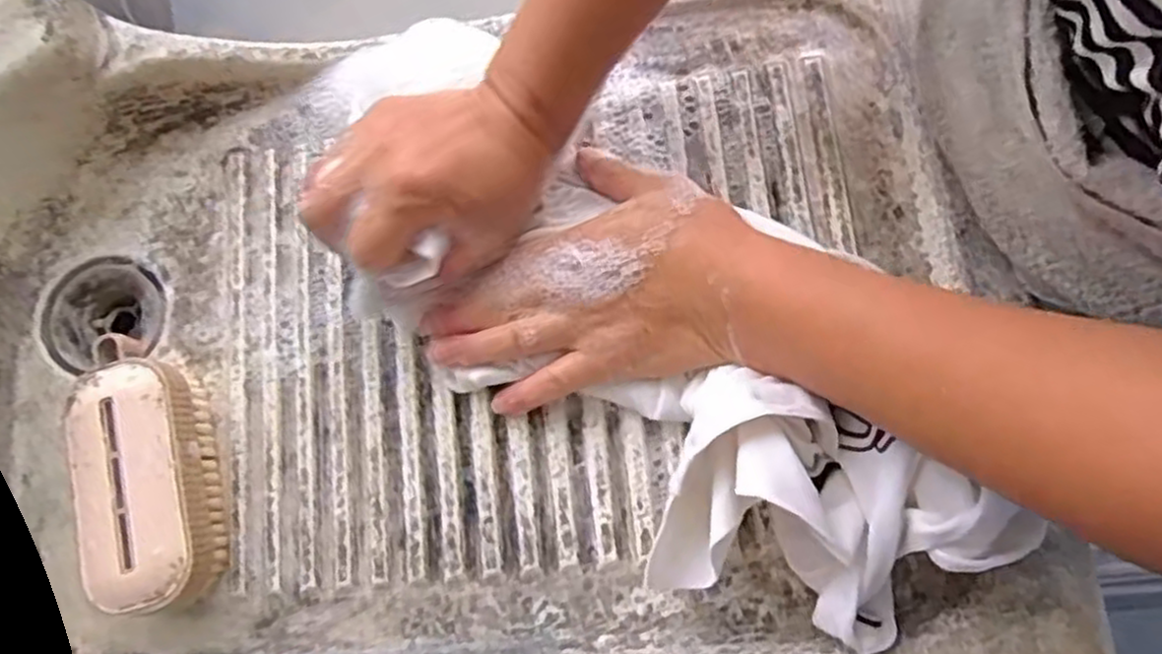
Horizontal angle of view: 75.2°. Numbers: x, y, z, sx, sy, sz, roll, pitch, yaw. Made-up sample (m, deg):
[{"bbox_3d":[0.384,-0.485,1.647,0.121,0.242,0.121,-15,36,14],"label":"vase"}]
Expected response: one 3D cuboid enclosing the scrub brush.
[{"bbox_3d":[-0.218,0.070,0.377,0.054,0.040,0.133,-14,78,-2],"label":"scrub brush"}]

